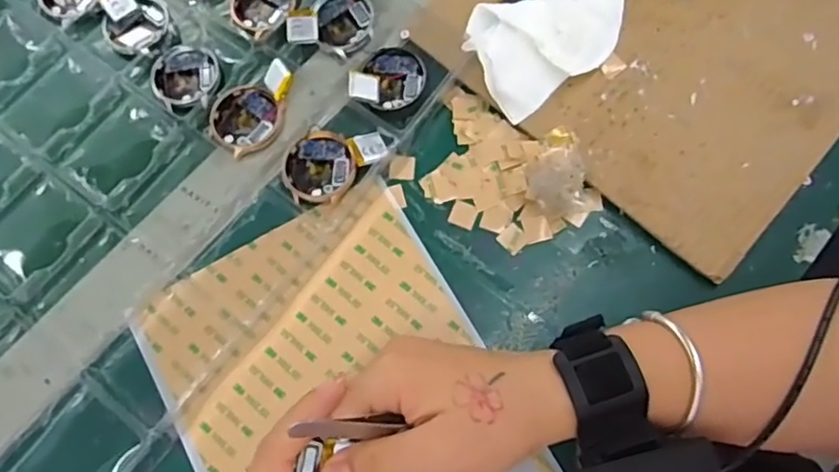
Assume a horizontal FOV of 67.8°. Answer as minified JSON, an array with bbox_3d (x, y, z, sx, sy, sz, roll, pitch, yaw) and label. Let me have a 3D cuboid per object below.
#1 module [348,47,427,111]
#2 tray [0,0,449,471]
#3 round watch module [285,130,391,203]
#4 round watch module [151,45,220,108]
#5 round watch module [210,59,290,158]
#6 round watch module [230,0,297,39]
[{"bbox_3d":[-0.019,-0.097,0.388,0.040,0.012,0.047,40,78,13],"label":"module"},{"bbox_3d":[-0.214,-0.029,0.378,0.294,0.020,0.436,36,77,12],"label":"tray"},{"bbox_3d":[-0.052,-0.042,0.377,0.059,0.016,0.044,1,72,2],"label":"round watch module"},{"bbox_3d":[-0.152,-0.104,0.406,0.044,0.004,0.045,-1,72,2],"label":"round watch module"},{"bbox_3d":[-0.103,-0.078,0.387,0.056,0.016,0.043,-22,73,-5],"label":"round watch module"},{"bbox_3d":[-0.106,-0.156,0.419,0.043,0.008,0.046,-1,72,2],"label":"round watch module"}]

